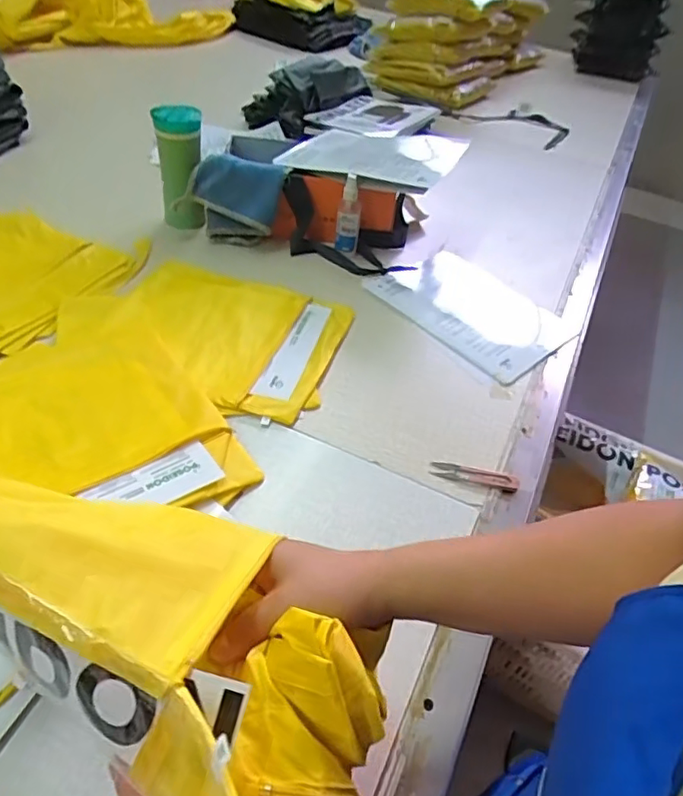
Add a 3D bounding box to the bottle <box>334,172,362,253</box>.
[{"bbox_3d":[0.012,-0.303,0.981,0.038,0.144,0.033,6,45,0],"label":"bottle"}]

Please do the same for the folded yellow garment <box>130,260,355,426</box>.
[{"bbox_3d":[-0.161,-0.089,0.823,0.306,0.019,0.262,14,46,7],"label":"folded yellow garment"}]

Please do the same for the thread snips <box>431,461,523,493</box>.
[{"bbox_3d":[0.160,0.092,0.694,0.103,0.007,0.025,12,44,4],"label":"thread snips"}]

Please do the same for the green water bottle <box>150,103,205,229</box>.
[{"bbox_3d":[-0.264,-0.367,0.960,0.075,0.181,0.064,-4,47,-11],"label":"green water bottle"}]

